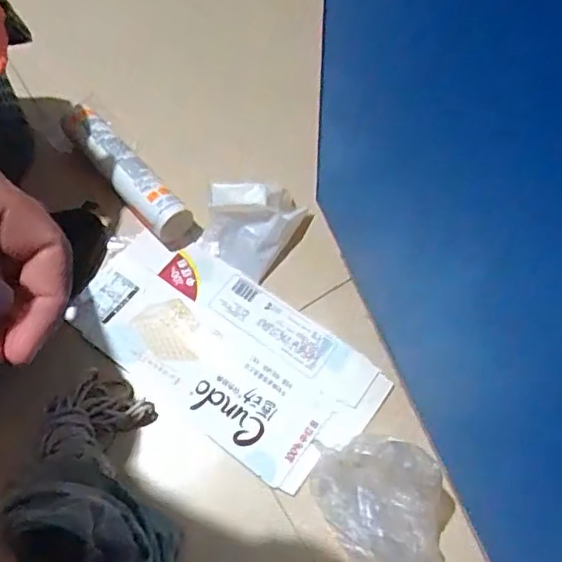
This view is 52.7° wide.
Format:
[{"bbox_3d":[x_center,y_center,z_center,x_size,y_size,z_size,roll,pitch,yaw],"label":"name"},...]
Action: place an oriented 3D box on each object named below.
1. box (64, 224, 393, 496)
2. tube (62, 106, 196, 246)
[{"bbox_3d":[-0.069,0.069,0.613,0.339,0.008,0.161,34,69,17],"label":"box"},{"bbox_3d":[-0.185,-0.127,0.683,0.051,0.055,0.210,-39,69,-16],"label":"tube"}]

